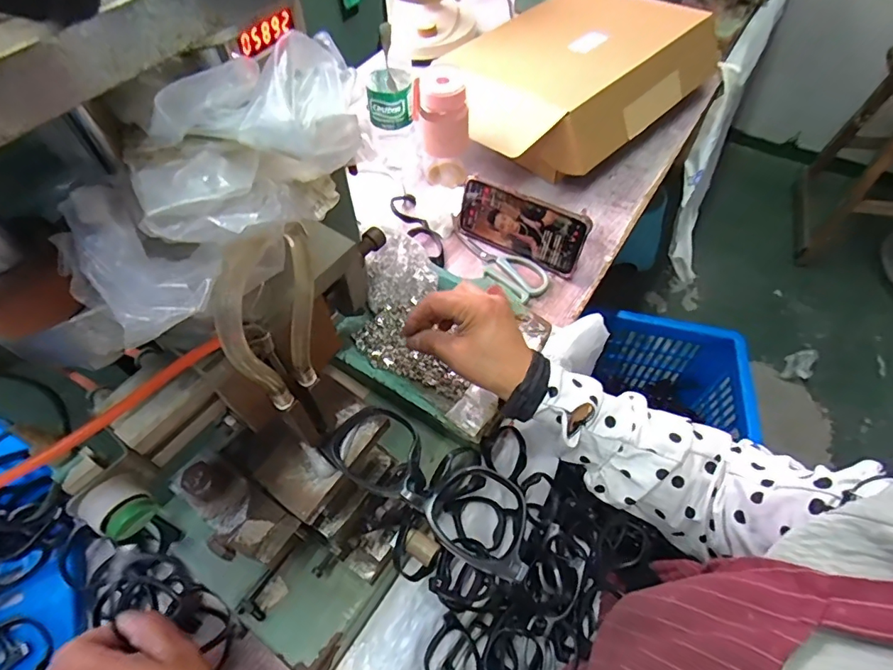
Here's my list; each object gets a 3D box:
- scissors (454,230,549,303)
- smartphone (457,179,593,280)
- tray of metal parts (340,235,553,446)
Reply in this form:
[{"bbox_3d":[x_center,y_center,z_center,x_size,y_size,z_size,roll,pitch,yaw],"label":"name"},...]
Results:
[{"bbox_3d":[0.066,-0.095,0.616,0.059,0.011,0.144,-38,63,-21],"label":"scissors"},{"bbox_3d":[0.091,-0.138,0.603,0.165,0.081,0.009,29,46,17],"label":"smartphone"},{"bbox_3d":[-0.007,-0.005,0.473,0.179,0.031,0.152,29,62,19],"label":"tray of metal parts"}]

